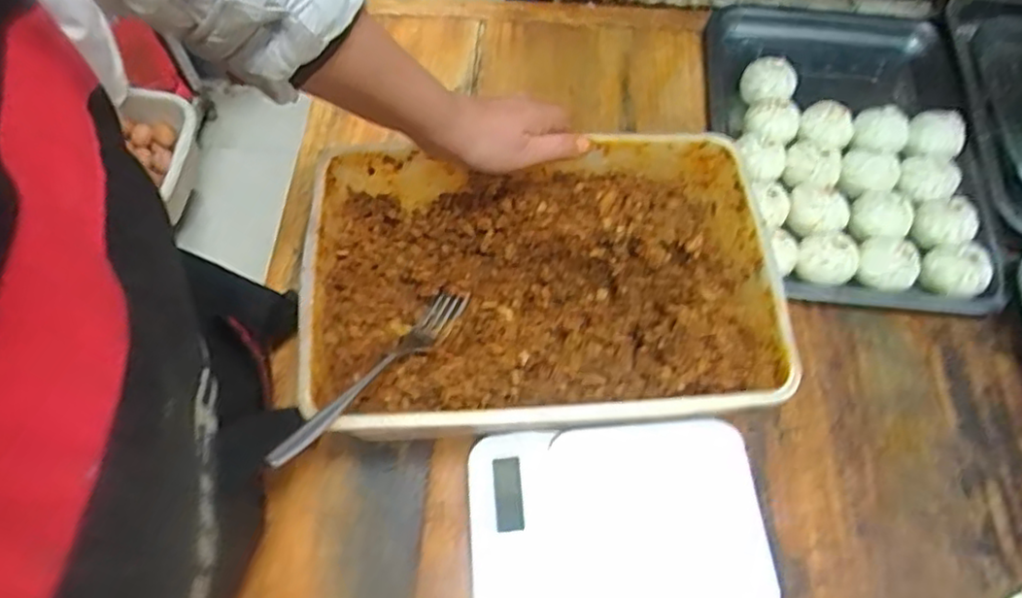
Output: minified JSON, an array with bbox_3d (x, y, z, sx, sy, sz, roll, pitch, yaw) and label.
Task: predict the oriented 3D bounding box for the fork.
[{"bbox_3d":[-0.089,0.049,0.458,0.026,0.020,0.191,31,41,13],"label":"fork"}]

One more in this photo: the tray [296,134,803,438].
[{"bbox_3d":[0.020,-0.005,0.516,0.322,0.085,0.216,-4,65,-3],"label":"tray"}]

